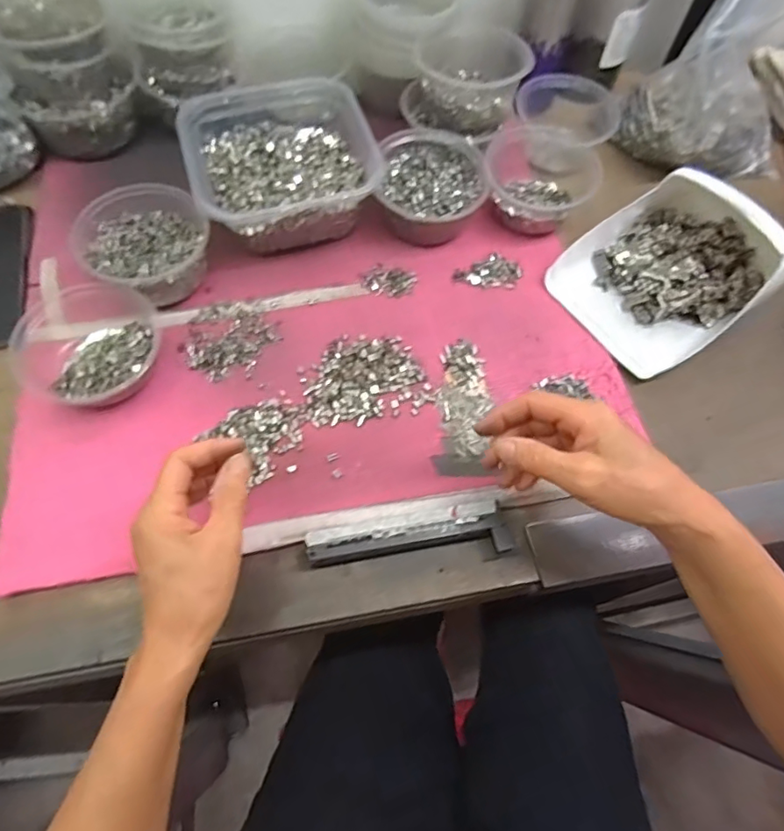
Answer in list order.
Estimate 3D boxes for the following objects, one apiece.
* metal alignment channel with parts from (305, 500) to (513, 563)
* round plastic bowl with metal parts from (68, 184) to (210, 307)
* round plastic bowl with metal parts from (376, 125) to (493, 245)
[{"bbox_3d":[0.013,0.095,0.416,0.149,0.030,0.036,-7,67,-6],"label":"metal alignment channel with parts"},{"bbox_3d":[-0.222,-0.152,0.493,0.104,0.065,0.103,1,66,-3],"label":"round plastic bowl with metal parts"},{"bbox_3d":[0.039,-0.227,0.547,0.104,0.054,0.118,3,65,-1],"label":"round plastic bowl with metal parts"}]

